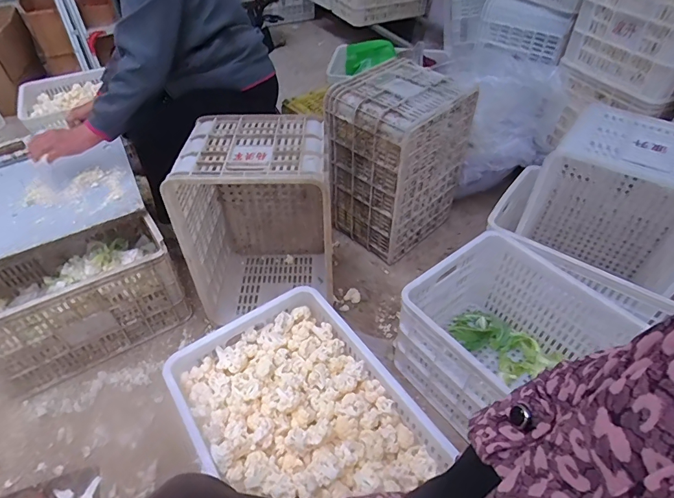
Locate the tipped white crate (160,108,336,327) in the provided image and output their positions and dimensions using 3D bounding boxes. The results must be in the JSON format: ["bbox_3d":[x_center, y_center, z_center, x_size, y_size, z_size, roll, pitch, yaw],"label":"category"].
[{"bbox_3d":[-0.196,-0.064,1.125,0.355,0.516,0.315,0,44,0],"label":"tipped white crate"}]

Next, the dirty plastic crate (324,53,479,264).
[{"bbox_3d":[0.195,-0.281,1.337,0.298,0.500,0.382,32,52,29],"label":"dirty plastic crate"}]

